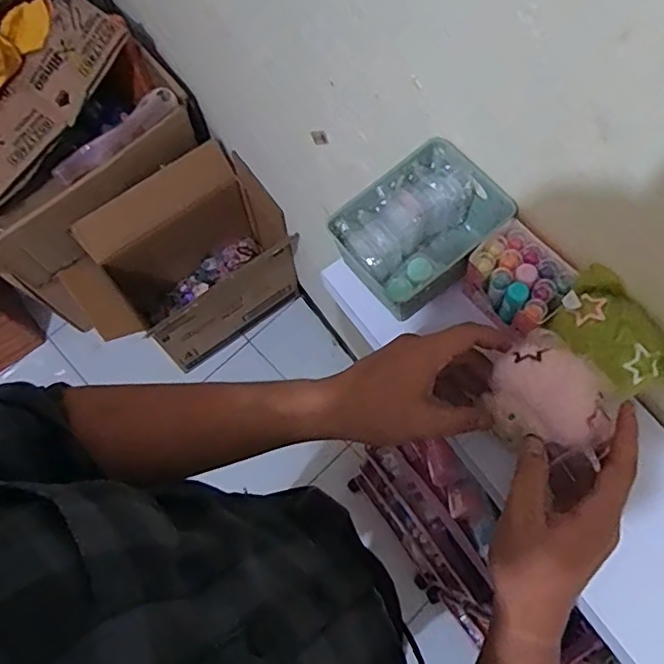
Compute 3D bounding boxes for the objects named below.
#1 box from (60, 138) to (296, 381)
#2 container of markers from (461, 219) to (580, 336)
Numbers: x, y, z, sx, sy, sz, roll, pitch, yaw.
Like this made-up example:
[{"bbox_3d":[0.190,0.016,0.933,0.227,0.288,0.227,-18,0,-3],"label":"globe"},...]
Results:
[{"bbox_3d":[-0.348,-0.148,1.475,0.518,0.382,0.305,-38,75,-9],"label":"box"},{"bbox_3d":[0.164,-0.043,0.534,0.068,0.063,0.084,-39,76,-9],"label":"container of markers"}]

